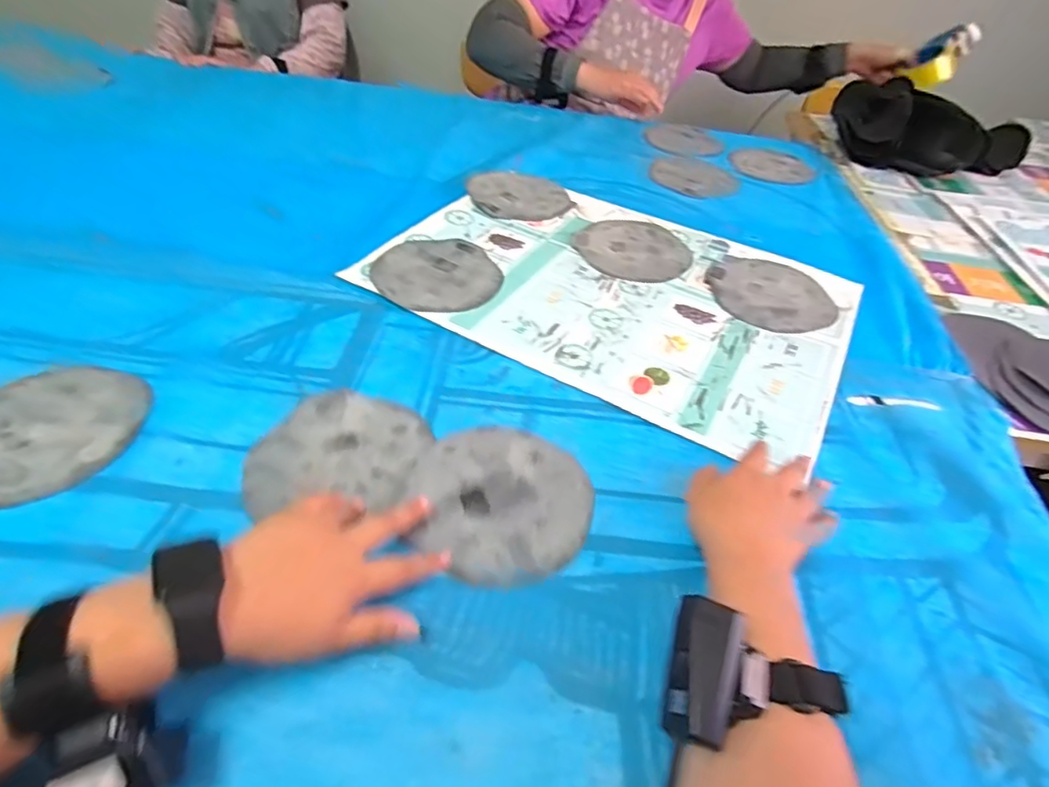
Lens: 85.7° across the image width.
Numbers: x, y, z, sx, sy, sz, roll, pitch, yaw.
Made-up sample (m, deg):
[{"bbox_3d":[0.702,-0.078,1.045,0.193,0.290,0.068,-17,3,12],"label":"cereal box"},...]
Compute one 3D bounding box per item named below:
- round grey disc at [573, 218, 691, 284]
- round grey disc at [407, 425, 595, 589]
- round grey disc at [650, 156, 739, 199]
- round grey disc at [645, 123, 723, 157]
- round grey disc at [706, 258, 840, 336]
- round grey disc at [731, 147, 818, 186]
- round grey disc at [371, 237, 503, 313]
[{"bbox_3d":[0.145,-0.196,0.758,0.149,0.005,0.164,18,44,12],"label":"round grey disc"},{"bbox_3d":[-0.017,0.082,0.457,0.139,0.008,0.149,4,43,-3],"label":"round grey disc"},{"bbox_3d":[0.286,-0.366,0.959,0.141,0.008,0.166,16,43,10],"label":"round grey disc"},{"bbox_3d":[0.307,-0.491,1.089,0.142,0.005,0.156,4,43,-3],"label":"round grey disc"},{"bbox_3d":[0.304,-0.124,0.698,0.143,0.004,0.153,4,43,-3],"label":"round grey disc"},{"bbox_3d":[0.447,-0.411,1.022,0.140,0.006,0.163,32,48,25],"label":"round grey disc"},{"bbox_3d":[-0.103,-0.140,0.668,0.143,0.009,0.161,-9,45,-17],"label":"round grey disc"}]

